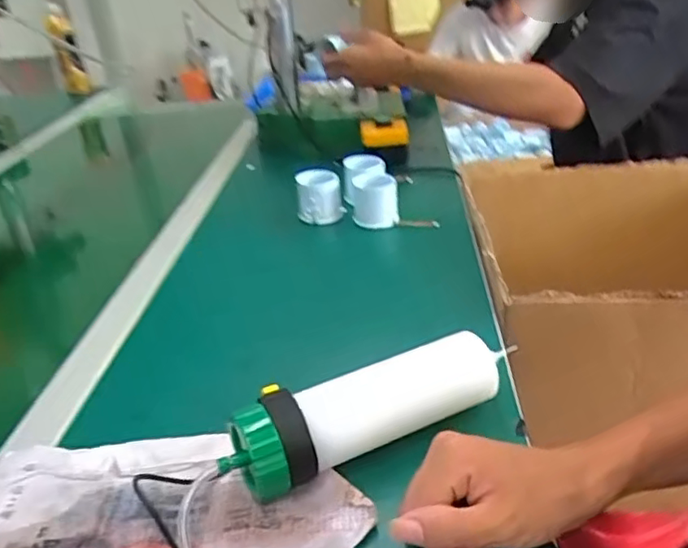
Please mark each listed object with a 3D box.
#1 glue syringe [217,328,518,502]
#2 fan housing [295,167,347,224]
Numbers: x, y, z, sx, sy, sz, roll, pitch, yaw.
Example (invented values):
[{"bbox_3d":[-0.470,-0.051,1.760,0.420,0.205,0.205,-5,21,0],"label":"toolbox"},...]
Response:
[{"bbox_3d":[0.022,0.091,0.425,0.220,0.058,0.053,-19,32,-24],"label":"glue syringe"},{"bbox_3d":[-0.030,-0.099,0.773,0.055,0.058,0.051,-10,30,-7],"label":"fan housing"}]

